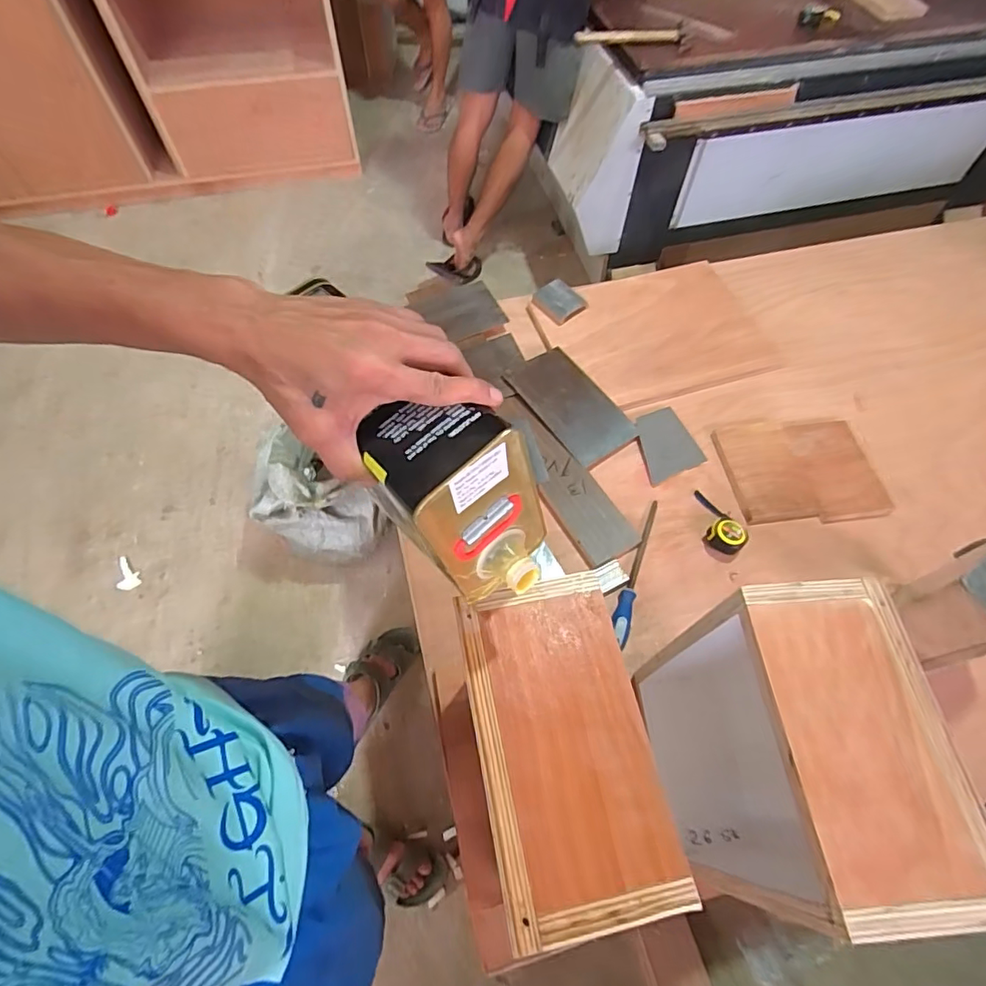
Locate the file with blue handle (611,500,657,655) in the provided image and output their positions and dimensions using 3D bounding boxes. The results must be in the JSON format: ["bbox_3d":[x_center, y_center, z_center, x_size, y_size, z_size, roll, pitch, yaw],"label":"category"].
[{"bbox_3d":[0.253,0.132,0.945,0.035,0.028,0.293,17,62,8],"label":"file with blue handle"}]

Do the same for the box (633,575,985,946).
[{"bbox_3d":[0.305,0.295,0.612,0.142,0.415,0.258,-3,61,-3],"label":"box"}]

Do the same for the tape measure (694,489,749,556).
[{"bbox_3d":[0.411,0.049,0.982,0.062,0.040,0.139,-20,63,-12],"label":"tape measure"}]

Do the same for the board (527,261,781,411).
[{"bbox_3d":[0.355,-0.361,1.207,0.437,0.022,0.376,-19,67,-7],"label":"board"}]

